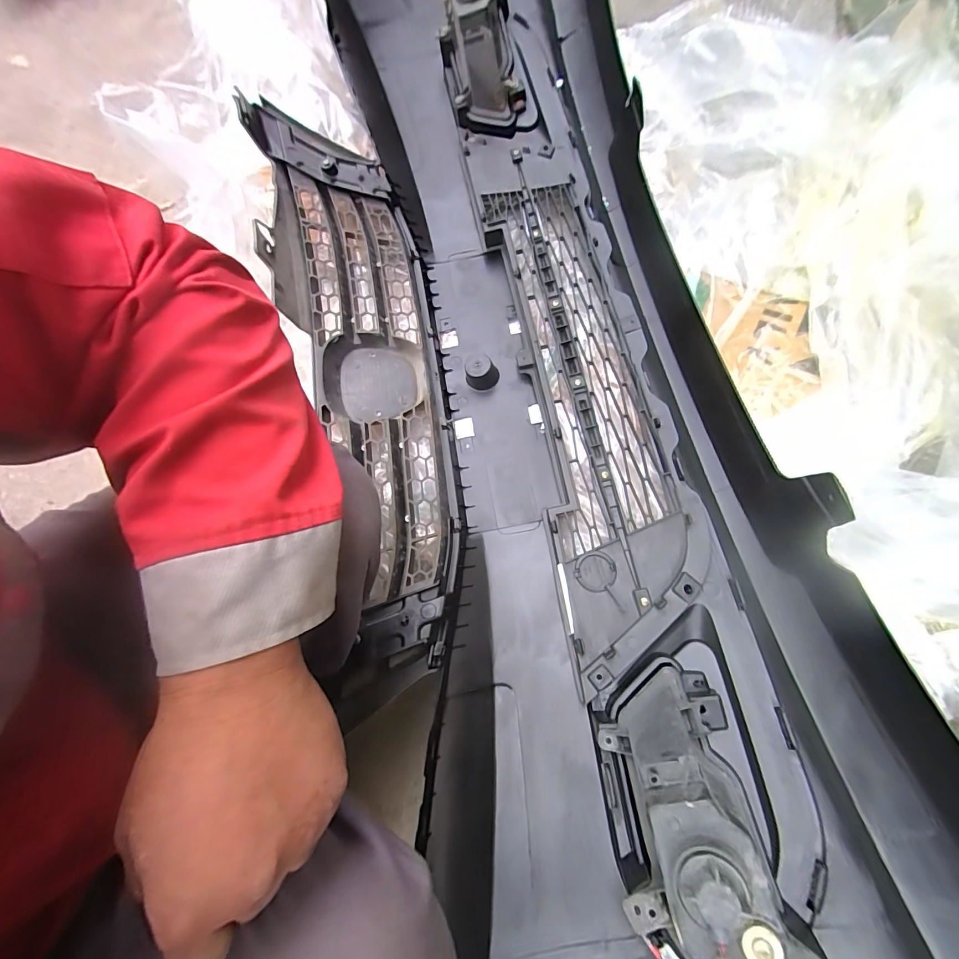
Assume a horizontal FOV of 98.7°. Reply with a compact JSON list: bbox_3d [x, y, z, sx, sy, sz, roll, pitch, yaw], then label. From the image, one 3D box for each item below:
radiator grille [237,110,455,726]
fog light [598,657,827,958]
[{"bbox_3d":[-0.155,-0.168,0.593,0.218,0.115,0.846,-17,75,-4],"label":"radiator grille"},{"bbox_3d":[0.175,0.276,0.332,0.119,0.149,0.207,-4,74,-1],"label":"fog light"}]

